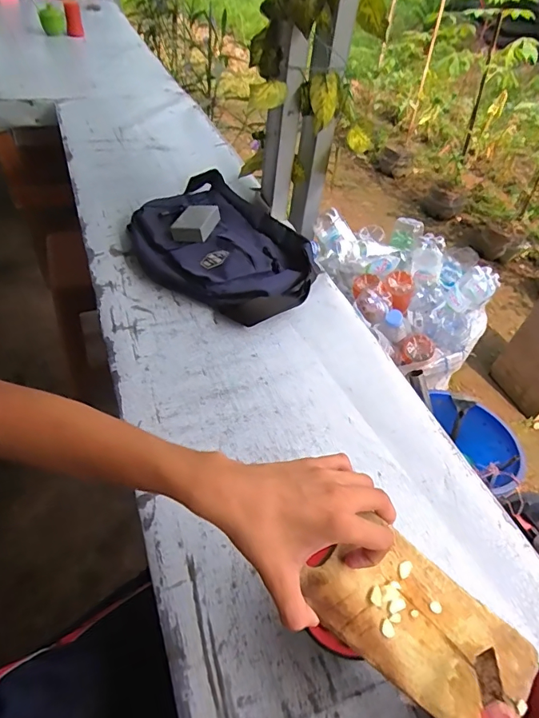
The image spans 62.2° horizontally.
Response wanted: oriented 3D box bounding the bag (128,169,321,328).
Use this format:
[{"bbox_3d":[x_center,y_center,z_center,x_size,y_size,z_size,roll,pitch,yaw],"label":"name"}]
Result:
[{"bbox_3d":[-0.093,-0.225,0.861,0.290,0.072,0.426,-31,55,-29],"label":"bag"}]

